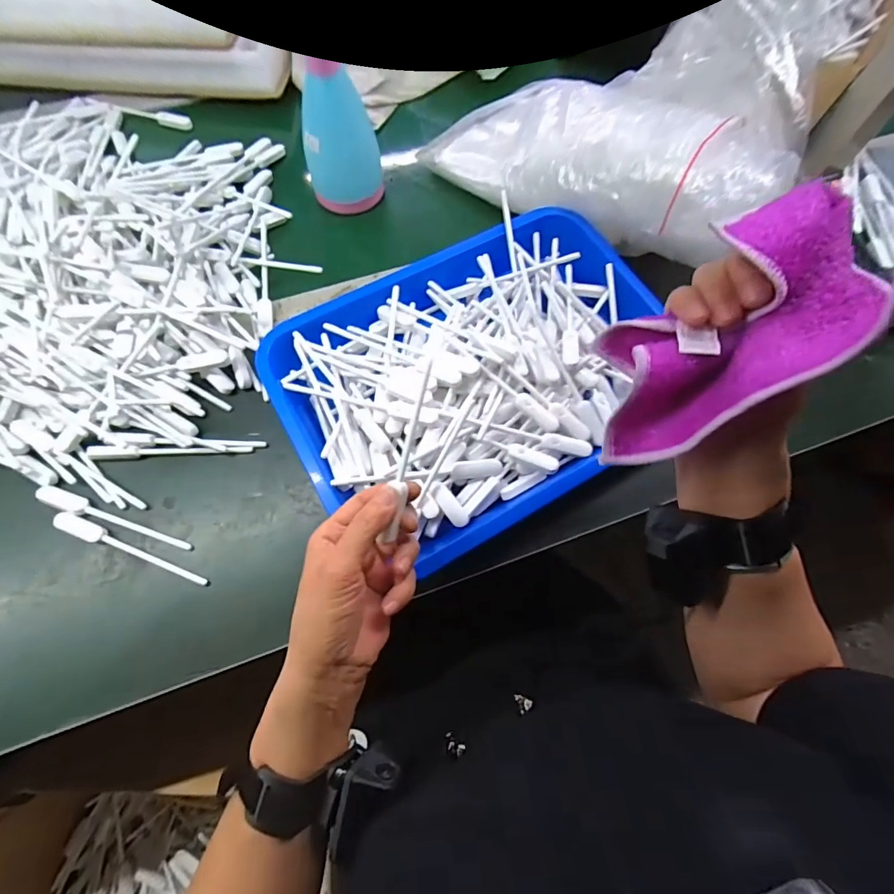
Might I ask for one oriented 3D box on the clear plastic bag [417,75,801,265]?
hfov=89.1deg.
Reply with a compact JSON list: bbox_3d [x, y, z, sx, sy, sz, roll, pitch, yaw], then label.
[{"bbox_3d":[0.149,-0.309,0.480,0.377,0.100,0.140,34,71,29],"label":"clear plastic bag"}]

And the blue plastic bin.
[{"bbox_3d":[0.035,-0.070,0.436,0.364,0.055,0.269,-29,73,-12],"label":"blue plastic bin"}]

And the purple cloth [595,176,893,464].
[{"bbox_3d":[0.150,-0.063,0.251,0.141,0.099,0.091,-27,73,-11],"label":"purple cloth"}]

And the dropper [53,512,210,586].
[{"bbox_3d":[-0.271,0.088,0.390,0.143,0.011,0.015,21,70,6],"label":"dropper"}]

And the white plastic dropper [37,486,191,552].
[{"bbox_3d":[-0.291,0.064,0.394,0.139,0.012,0.015,20,70,6],"label":"white plastic dropper"}]

